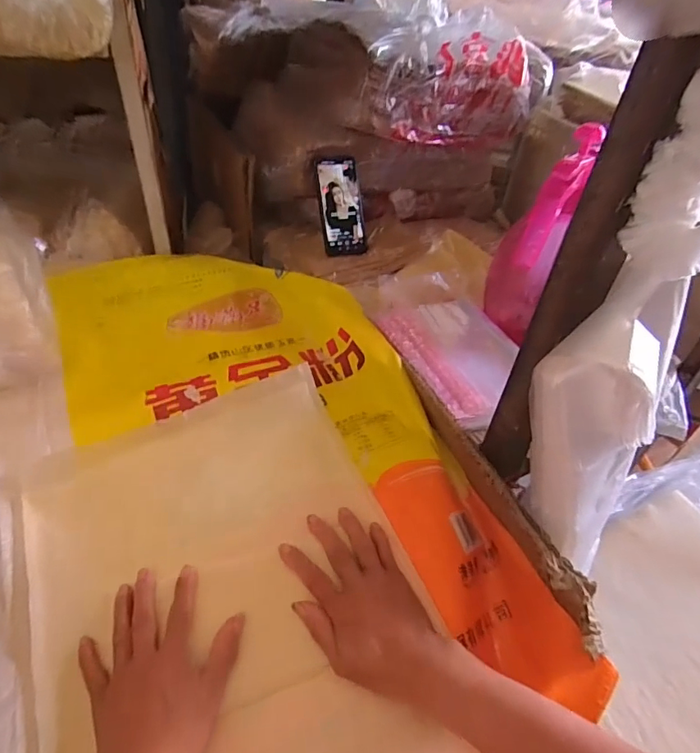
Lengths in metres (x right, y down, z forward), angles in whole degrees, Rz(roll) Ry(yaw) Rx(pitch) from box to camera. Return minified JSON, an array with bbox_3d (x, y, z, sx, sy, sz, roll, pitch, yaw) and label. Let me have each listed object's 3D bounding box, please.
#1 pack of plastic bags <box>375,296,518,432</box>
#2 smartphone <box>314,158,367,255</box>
[{"bbox_3d":[0.143,-0.032,0.613,0.162,0.014,0.204,-13,47,-19],"label":"pack of plastic bags"},{"bbox_3d":[-0.015,-0.273,0.778,0.074,0.149,0.008,-10,6,-26],"label":"smartphone"}]

